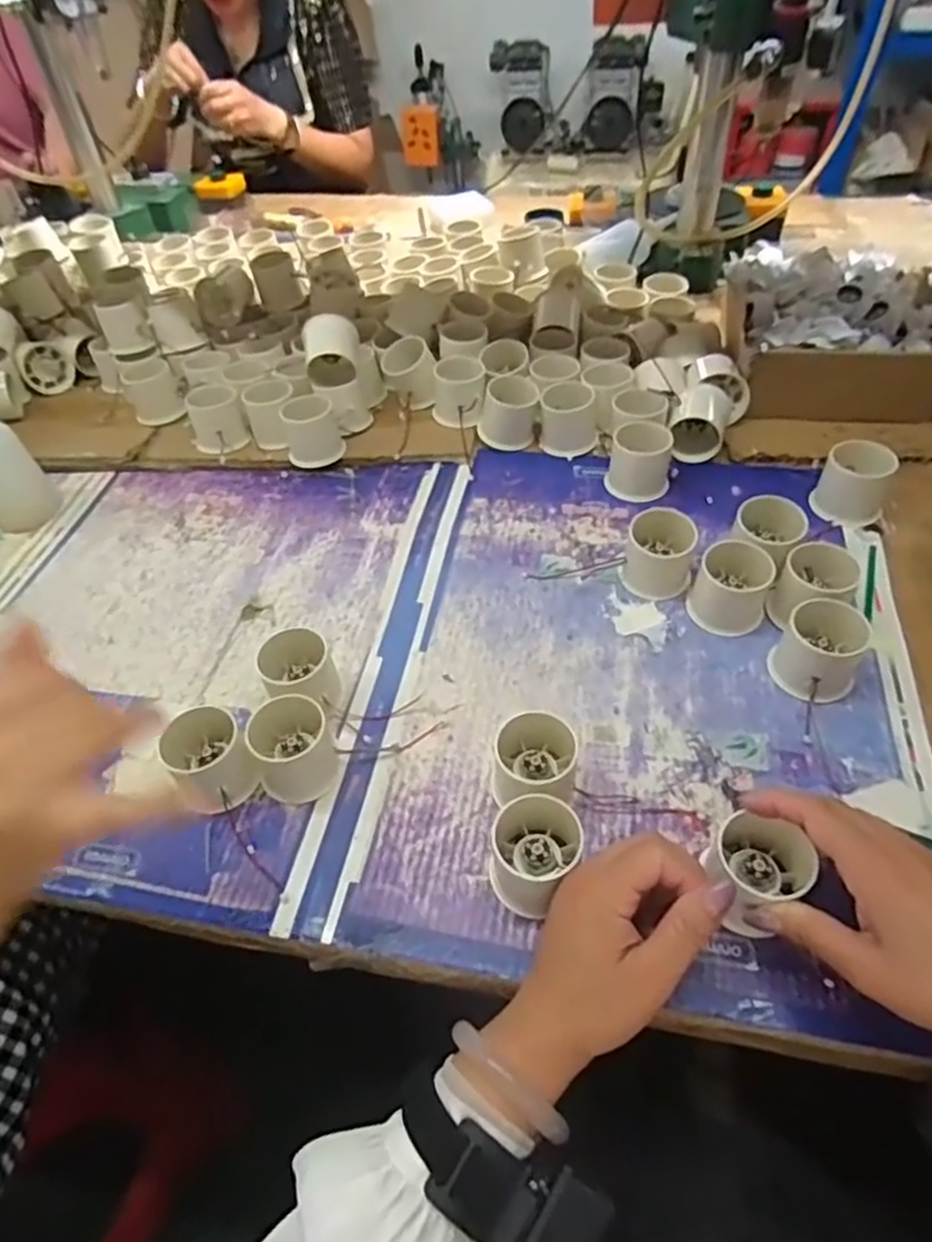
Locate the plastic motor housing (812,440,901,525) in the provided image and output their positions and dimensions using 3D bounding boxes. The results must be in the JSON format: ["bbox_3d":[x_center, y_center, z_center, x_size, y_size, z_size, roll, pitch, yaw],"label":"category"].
[{"bbox_3d":[0.325,-0.116,0.583,0.055,0.050,0.046,27,57,25],"label":"plastic motor housing"}]

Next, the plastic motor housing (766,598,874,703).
[{"bbox_3d":[0.248,0.020,0.488,0.057,0.047,0.065,27,57,25],"label":"plastic motor housing"}]

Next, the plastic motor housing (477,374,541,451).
[{"bbox_3d":[0.042,-0.208,0.690,0.057,0.057,0.047,-6,49,0],"label":"plastic motor housing"}]

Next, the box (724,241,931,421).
[{"bbox_3d":[0.370,-0.299,0.706,0.193,0.078,0.218,3,50,8],"label":"box"}]

